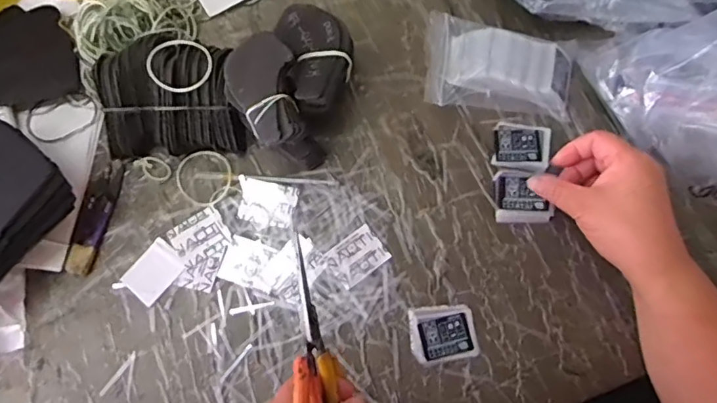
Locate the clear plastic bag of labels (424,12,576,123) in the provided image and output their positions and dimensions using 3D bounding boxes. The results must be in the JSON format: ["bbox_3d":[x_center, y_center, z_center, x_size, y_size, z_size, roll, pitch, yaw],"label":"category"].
[{"bbox_3d":[0.131,-0.125,0.471,0.134,0.030,0.089,5,75,1],"label":"clear plastic bag of labels"}]

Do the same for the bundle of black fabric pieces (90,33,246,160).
[{"bbox_3d":[-0.161,-0.097,0.450,0.112,0.061,0.110,-6,74,-1],"label":"bundle of black fabric pieces"}]

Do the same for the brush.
[{"bbox_3d":[-0.228,0.011,0.444,0.023,0.006,0.103,9,75,2],"label":"brush"}]

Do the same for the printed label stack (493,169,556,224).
[{"bbox_3d":[0.142,-0.005,0.445,0.044,0.017,0.045,0,69,1],"label":"printed label stack"}]

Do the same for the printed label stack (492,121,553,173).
[{"bbox_3d":[0.145,-0.047,0.457,0.048,0.011,0.045,7,75,2],"label":"printed label stack"}]

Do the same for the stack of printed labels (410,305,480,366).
[{"bbox_3d":[0.069,0.107,0.418,0.052,0.004,0.044,-7,75,-2],"label":"stack of printed labels"}]

